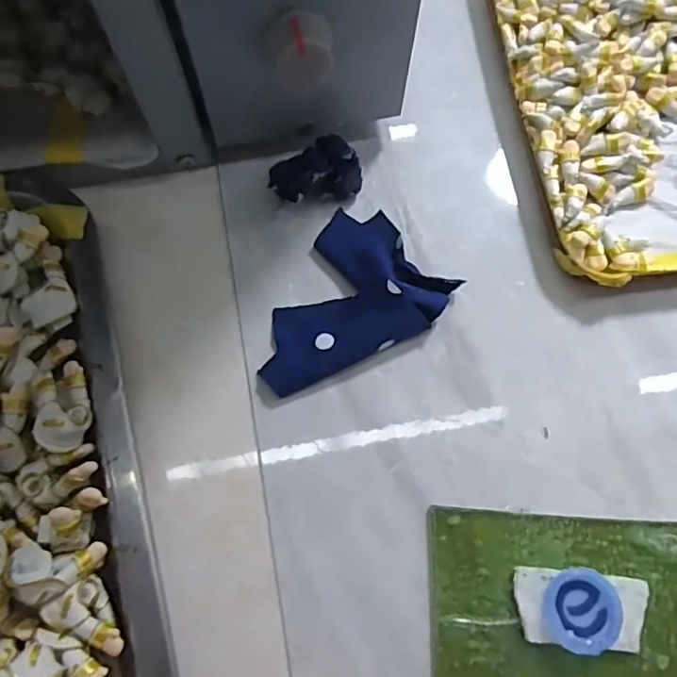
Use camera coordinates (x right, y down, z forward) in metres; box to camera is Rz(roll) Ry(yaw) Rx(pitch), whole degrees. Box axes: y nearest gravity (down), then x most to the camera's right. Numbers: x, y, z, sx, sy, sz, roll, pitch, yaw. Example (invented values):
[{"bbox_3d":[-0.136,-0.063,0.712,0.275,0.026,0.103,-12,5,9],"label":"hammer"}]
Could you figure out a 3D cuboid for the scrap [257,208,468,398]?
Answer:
[{"bbox_3d":[0.008,-0.012,0.235,0.062,0.016,0.088,28,75,8],"label":"scrap"}]

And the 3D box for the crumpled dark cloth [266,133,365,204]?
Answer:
[{"bbox_3d":[-0.009,-0.073,0.252,0.039,0.022,0.029,-39,77,-11],"label":"crumpled dark cloth"}]

